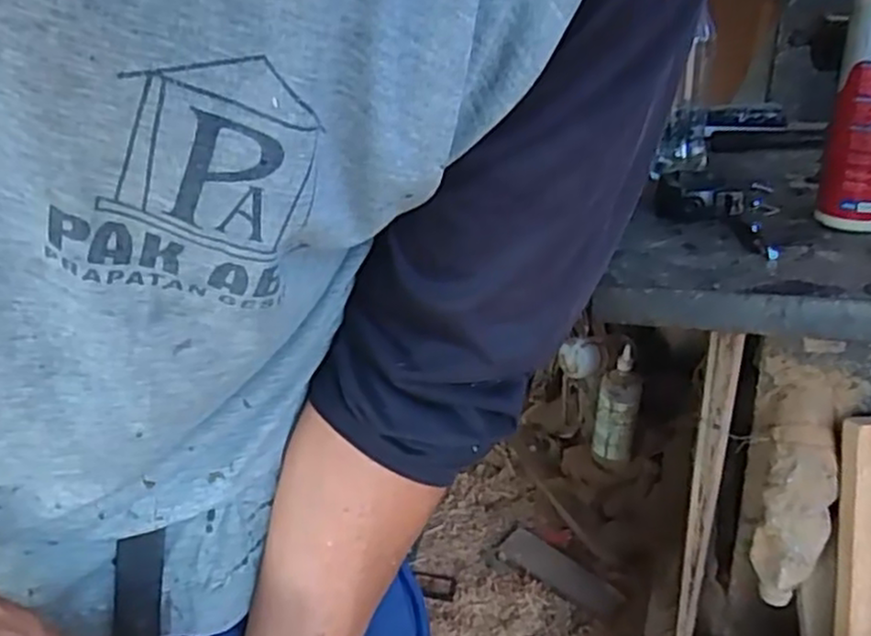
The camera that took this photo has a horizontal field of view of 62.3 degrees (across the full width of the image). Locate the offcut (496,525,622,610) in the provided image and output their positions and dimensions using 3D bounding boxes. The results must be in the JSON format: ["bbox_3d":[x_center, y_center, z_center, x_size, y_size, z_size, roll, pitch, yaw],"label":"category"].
[{"bbox_3d":[0.240,0.479,1.384,0.255,0.026,0.079,24,37,37],"label":"offcut"}]

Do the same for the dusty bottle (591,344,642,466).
[{"bbox_3d":[0.401,0.209,1.597,0.086,0.273,0.095,10,30,18],"label":"dusty bottle"}]

